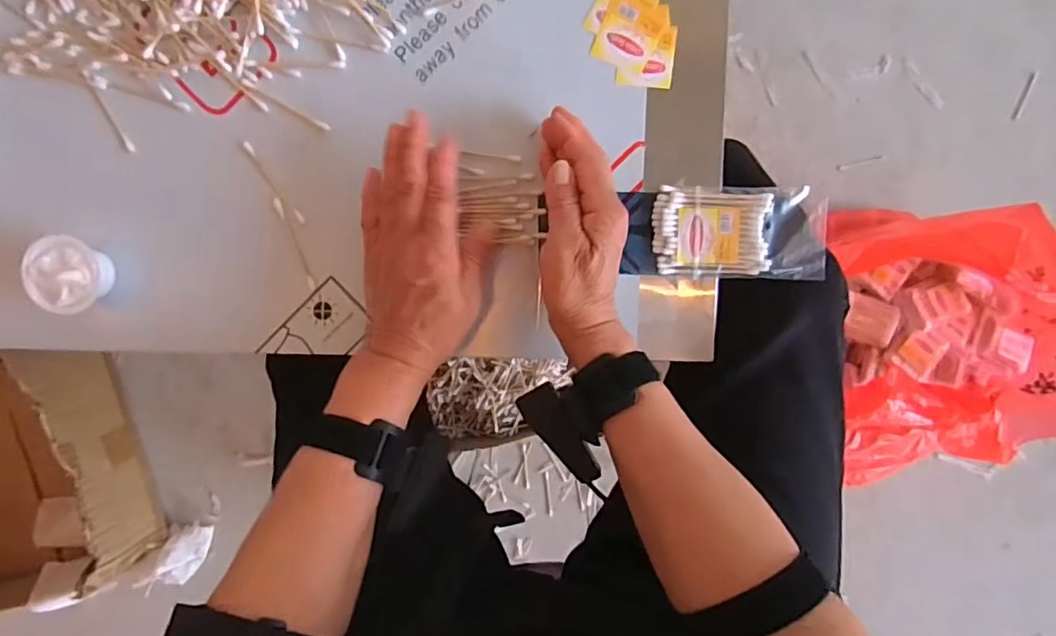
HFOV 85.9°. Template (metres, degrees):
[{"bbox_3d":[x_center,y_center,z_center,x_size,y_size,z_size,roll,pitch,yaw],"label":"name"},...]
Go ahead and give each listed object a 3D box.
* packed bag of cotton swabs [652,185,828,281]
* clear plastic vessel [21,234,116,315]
[{"bbox_3d":[0.153,-0.062,0.411,0.121,0.012,0.064,1,95,1],"label":"packed bag of cotton swabs"},{"bbox_3d":[-0.327,-0.032,0.414,0.053,0.039,0.052,4,95,0],"label":"clear plastic vessel"}]

